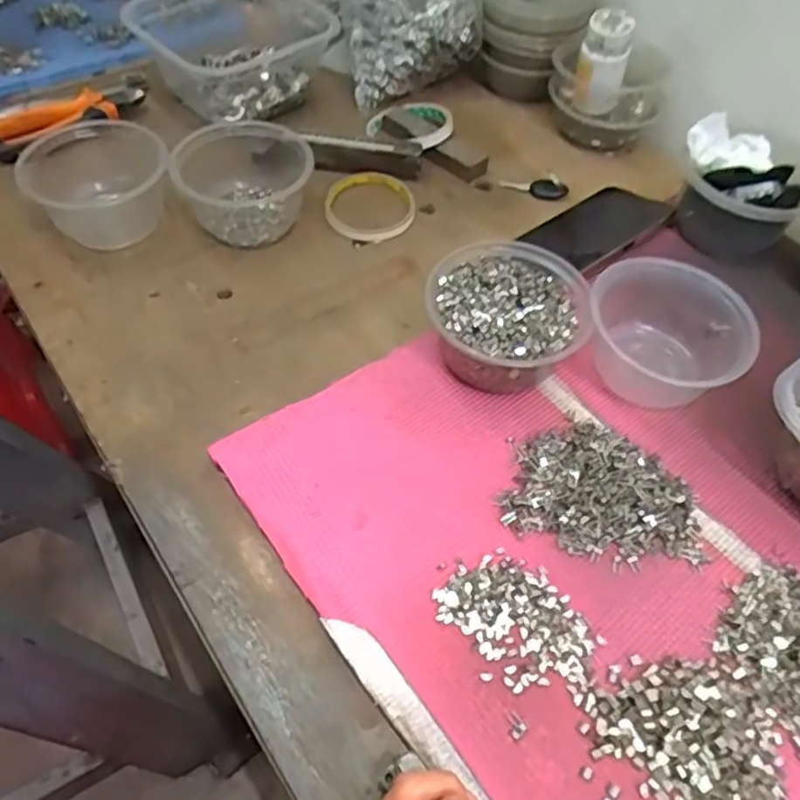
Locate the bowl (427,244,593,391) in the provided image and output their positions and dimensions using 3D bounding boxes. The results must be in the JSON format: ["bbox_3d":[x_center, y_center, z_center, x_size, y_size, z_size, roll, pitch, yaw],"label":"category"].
[{"bbox_3d":[0.077,-0.059,0.497,0.109,0.063,0.117,1,54,-1],"label":"bowl"}]

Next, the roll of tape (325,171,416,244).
[{"bbox_3d":[-0.027,-0.179,0.624,0.082,0.011,0.087,1,54,-1],"label":"roll of tape"}]

